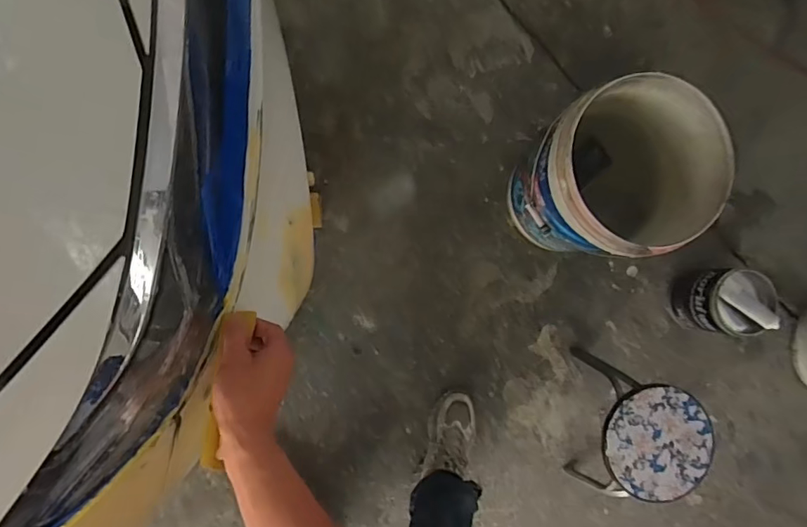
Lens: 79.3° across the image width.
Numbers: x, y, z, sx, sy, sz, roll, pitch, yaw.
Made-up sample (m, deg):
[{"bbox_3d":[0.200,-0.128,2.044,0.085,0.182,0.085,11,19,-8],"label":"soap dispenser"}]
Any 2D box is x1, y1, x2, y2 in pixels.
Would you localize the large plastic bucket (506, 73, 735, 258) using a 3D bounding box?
[{"bbox_3d":[0.408,-0.170,1.008,0.305,0.340,0.305,0,91,-7],"label":"large plastic bucket"}]

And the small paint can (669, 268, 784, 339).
[{"bbox_3d":[0.758,0.088,1.162,0.156,0.172,0.147,0,89,-6],"label":"small paint can"}]

